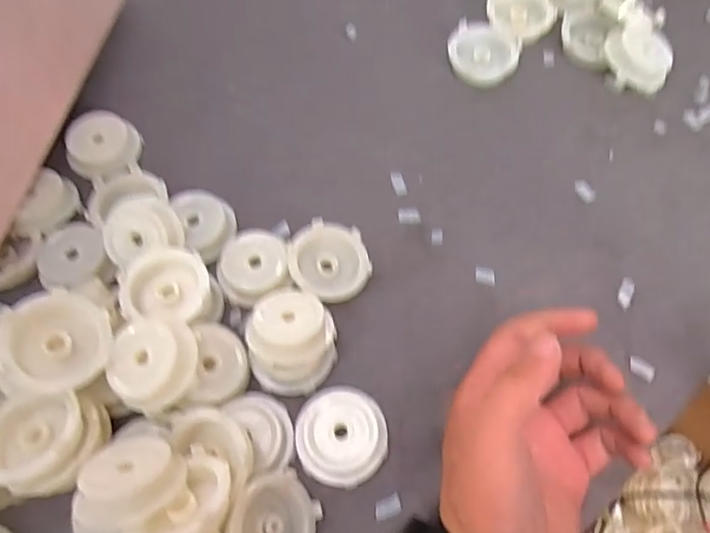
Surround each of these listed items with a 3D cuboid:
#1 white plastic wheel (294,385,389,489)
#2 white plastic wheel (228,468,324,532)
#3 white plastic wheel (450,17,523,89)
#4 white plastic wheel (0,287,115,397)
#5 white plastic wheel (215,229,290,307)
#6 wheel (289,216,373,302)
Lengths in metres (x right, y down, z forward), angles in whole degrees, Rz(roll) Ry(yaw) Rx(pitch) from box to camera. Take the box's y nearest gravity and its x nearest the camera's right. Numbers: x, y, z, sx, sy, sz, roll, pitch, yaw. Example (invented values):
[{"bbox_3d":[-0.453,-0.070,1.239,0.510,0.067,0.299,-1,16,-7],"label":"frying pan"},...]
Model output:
[{"bbox_3d":[-0.008,0.099,0.319,0.053,0.018,0.057,0,64,-1],"label":"white plastic wheel"},{"bbox_3d":[-0.046,0.141,0.288,0.056,0.021,0.055,29,48,-34],"label":"white plastic wheel"},{"bbox_3d":[0.110,-0.186,0.455,0.058,0.018,0.065,20,65,8],"label":"white plastic wheel"},{"bbox_3d":[-0.166,0.041,0.295,0.058,0.013,0.054,0,90,-22],"label":"white plastic wheel"},{"bbox_3d":[-0.070,-0.003,0.364,0.049,0.016,0.050,0,64,-1],"label":"white plastic wheel"},{"bbox_3d":[-0.017,-0.002,0.366,0.052,0.020,0.057,0,64,-1],"label":"wheel"}]

